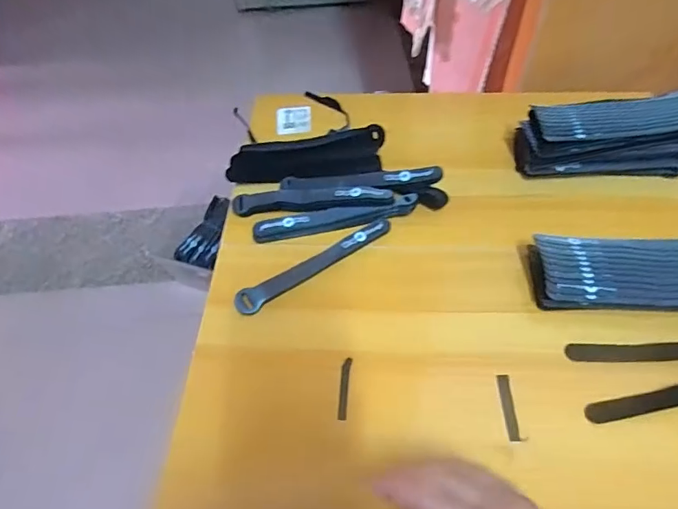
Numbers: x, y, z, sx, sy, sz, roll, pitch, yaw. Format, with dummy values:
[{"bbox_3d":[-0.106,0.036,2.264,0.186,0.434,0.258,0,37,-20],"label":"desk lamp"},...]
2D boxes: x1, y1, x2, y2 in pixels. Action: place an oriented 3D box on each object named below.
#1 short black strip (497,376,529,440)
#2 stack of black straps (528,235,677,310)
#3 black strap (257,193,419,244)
[{"bbox_3d":[0.160,0.144,0.437,0.013,0.004,0.062,-3,55,1],"label":"short black strip"},{"bbox_3d":[0.309,0.018,0.485,0.208,0.041,0.084,1,55,4],"label":"stack of black straps"},{"bbox_3d":[-0.004,-0.045,0.563,0.196,0.021,0.024,-10,55,-4],"label":"black strap"}]

